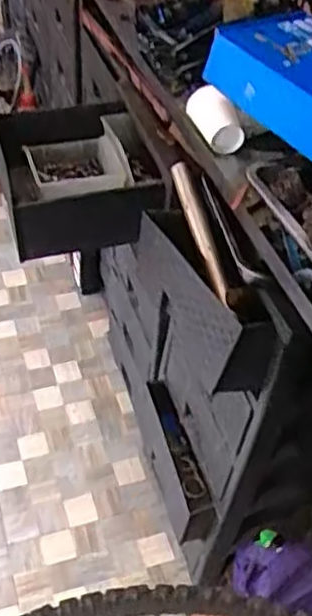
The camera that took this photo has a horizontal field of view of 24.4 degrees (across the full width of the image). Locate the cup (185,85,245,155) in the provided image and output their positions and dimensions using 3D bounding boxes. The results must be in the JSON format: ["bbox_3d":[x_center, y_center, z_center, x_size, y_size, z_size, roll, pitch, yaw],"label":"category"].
[{"bbox_3d":[0.088,-0.282,1.069,0.062,0.062,0.108,-4,45,-9],"label":"cup"}]

